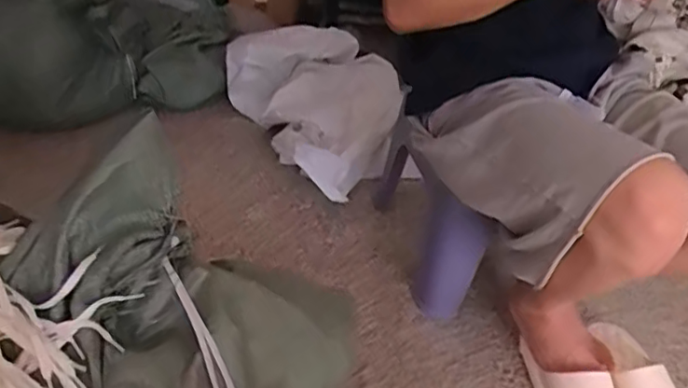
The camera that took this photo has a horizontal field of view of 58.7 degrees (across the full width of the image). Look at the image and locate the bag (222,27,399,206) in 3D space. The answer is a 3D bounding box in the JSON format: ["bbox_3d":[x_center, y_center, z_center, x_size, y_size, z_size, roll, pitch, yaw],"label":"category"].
[{"bbox_3d":[-0.051,-0.216,1.396,0.318,0.202,0.489,-17,42,-28],"label":"bag"}]

